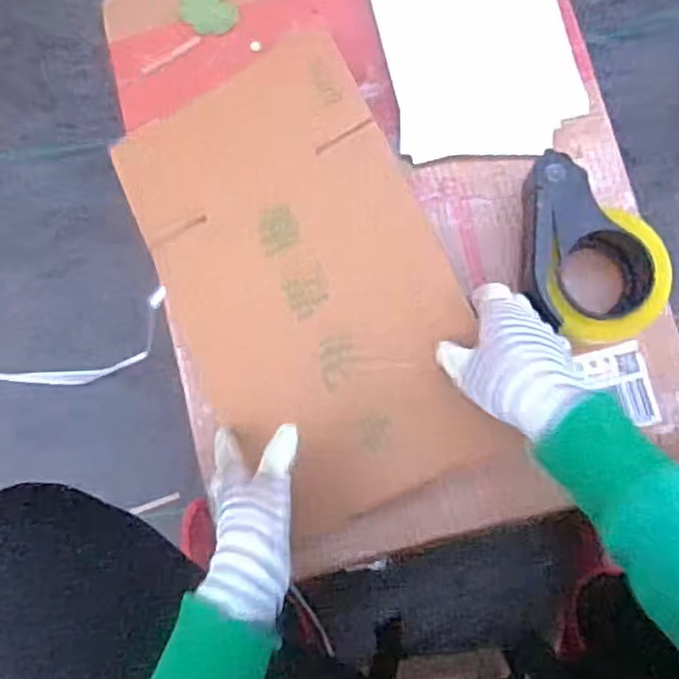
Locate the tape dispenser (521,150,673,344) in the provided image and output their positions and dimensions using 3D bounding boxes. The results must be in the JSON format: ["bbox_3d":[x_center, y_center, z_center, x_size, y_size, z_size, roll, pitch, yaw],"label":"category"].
[{"bbox_3d":[0.219,-0.074,0.607,0.114,0.065,0.154,0,81,3],"label":"tape dispenser"}]

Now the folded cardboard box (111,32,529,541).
[{"bbox_3d":[-0.031,-0.048,0.610,0.237,0.028,0.393,-25,79,14],"label":"folded cardboard box"}]

